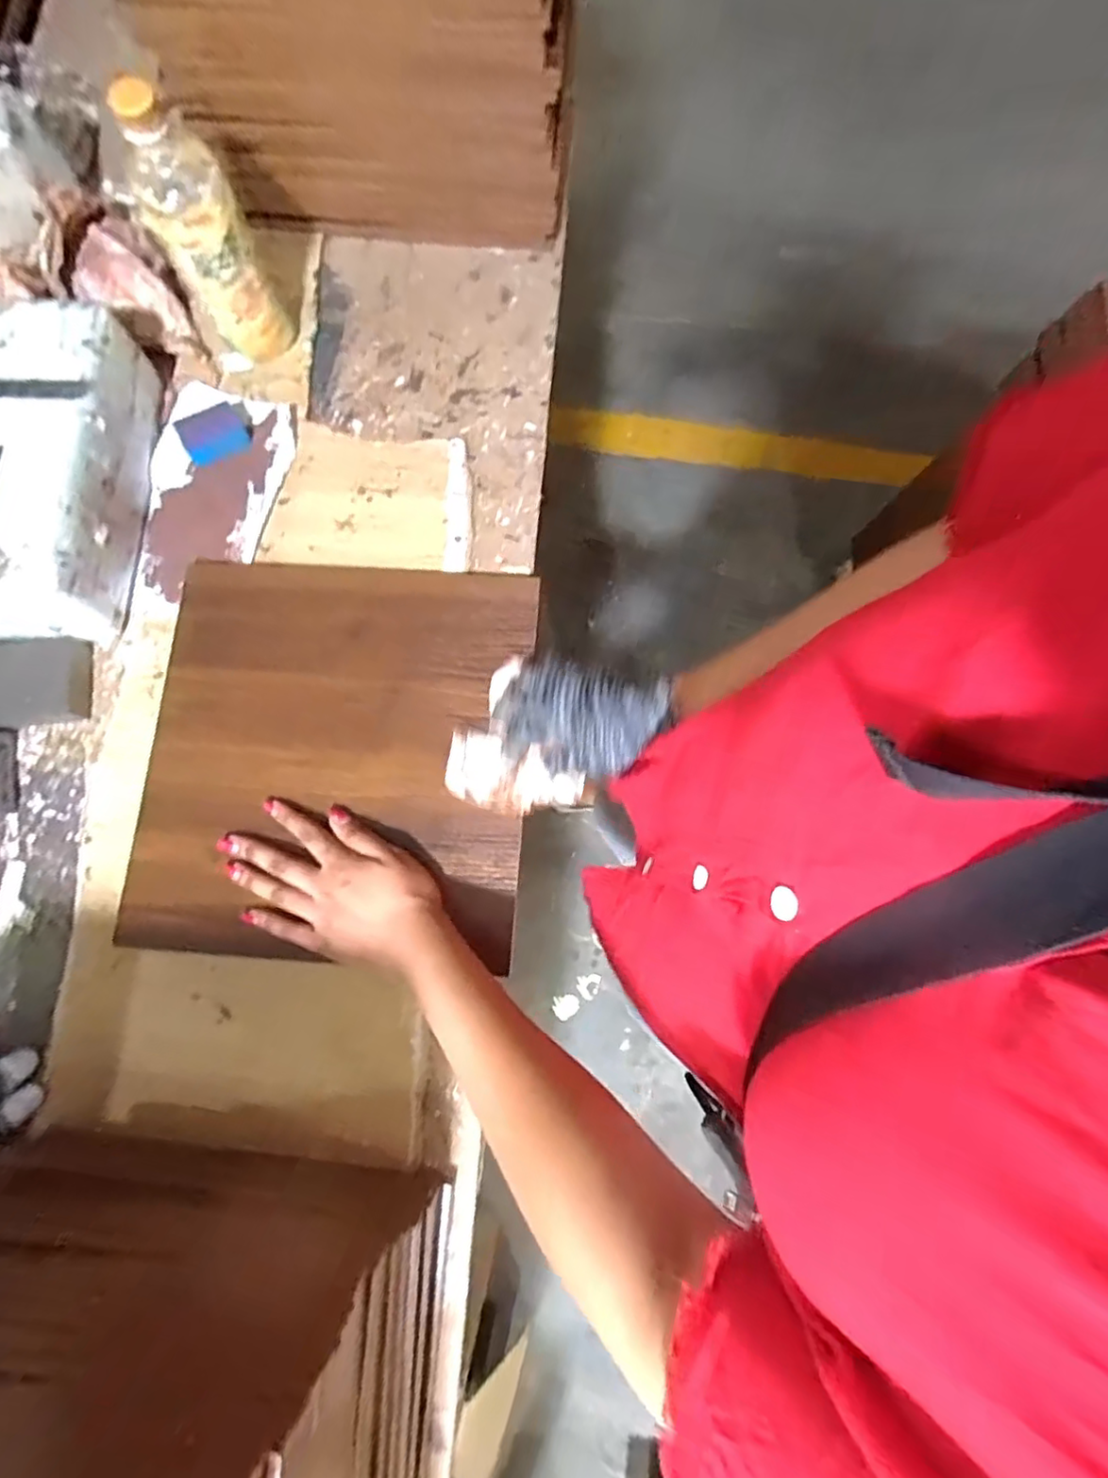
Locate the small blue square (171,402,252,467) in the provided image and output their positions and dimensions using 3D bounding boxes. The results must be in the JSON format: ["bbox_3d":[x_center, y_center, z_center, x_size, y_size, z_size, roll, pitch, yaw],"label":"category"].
[{"bbox_3d":[-0.316,-0.285,0.565,0.055,0.022,0.036,-27,81,-8],"label":"small blue square"}]

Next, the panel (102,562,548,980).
[{"bbox_3d":[-0.183,0.007,0.515,0.316,0.021,0.332,3,76,2],"label":"panel"}]

